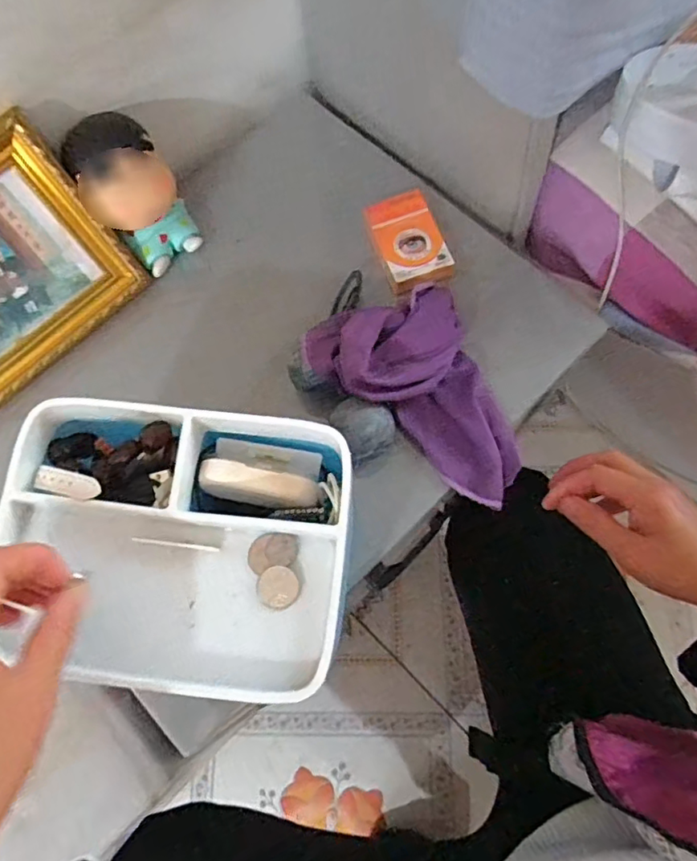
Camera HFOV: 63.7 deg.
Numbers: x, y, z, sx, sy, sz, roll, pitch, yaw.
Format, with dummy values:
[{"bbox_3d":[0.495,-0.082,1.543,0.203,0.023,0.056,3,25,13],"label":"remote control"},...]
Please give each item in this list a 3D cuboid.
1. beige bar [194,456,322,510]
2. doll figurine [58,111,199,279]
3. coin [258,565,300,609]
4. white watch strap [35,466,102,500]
[{"bbox_3d":[-0.056,0.035,0.354,0.074,0.022,0.020,10,72,5],"label":"beige bar"},{"bbox_3d":[-0.181,-0.199,0.475,0.073,0.099,0.084,-26,73,-7],"label":"doll figurine"},{"bbox_3d":[-0.040,0.090,0.323,0.022,0.004,0.023,0,71,1],"label":"coin"},{"bbox_3d":[-0.168,0.031,0.332,0.050,0.006,0.016,10,71,22],"label":"white watch strap"}]

